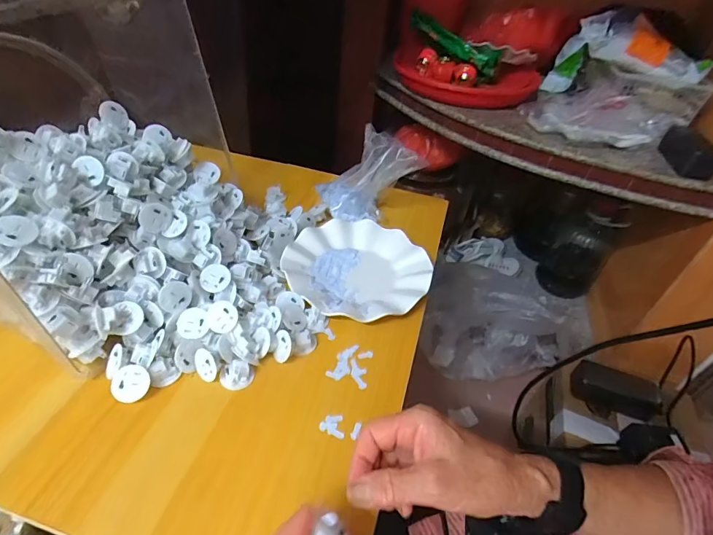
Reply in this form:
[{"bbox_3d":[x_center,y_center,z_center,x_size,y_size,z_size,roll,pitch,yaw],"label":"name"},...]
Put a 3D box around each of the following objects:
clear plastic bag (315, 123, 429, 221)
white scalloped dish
[{"bbox_3d":[0.011,-0.143,0.628,0.110,0.109,0.141,-21,49,-28],"label":"clear plastic bag"},{"bbox_3d":[0.000,0.000,0.534,0.172,0.023,0.177,4,42,-4],"label":"white scalloped dish"}]

